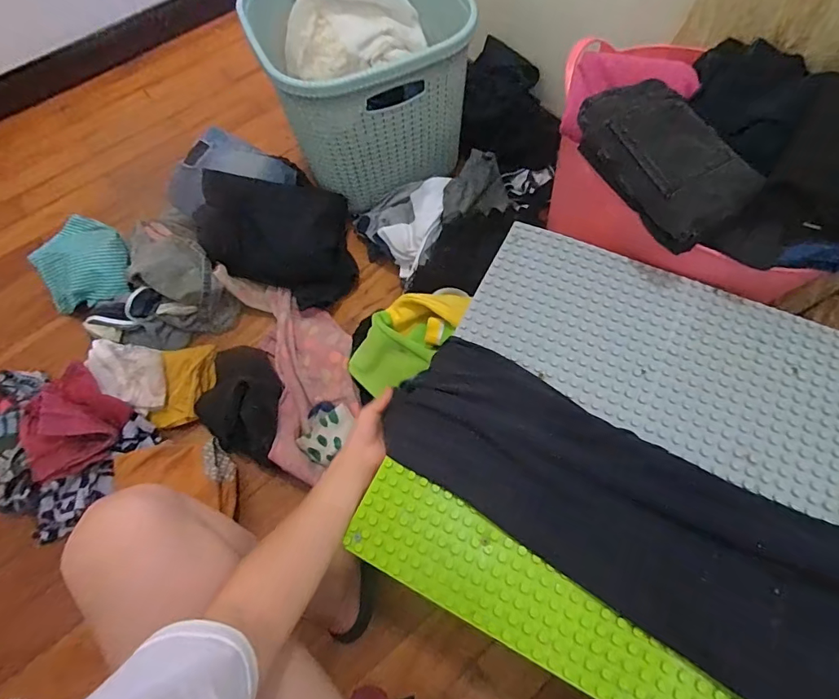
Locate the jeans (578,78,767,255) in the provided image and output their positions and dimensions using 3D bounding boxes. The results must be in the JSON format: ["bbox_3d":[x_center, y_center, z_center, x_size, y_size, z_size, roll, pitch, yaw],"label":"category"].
[{"bbox_3d":[0.309,-0.243,0.578,0.138,0.059,0.219,-29,66,-10],"label":"jeans"}]

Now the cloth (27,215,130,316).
[{"bbox_3d":[-0.732,-0.183,0.990,0.190,0.089,0.177,-9,64,-1],"label":"cloth"}]

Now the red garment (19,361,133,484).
[{"bbox_3d":[-0.642,0.139,0.836,0.170,0.063,0.181,33,71,17],"label":"red garment"}]

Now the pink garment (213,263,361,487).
[{"bbox_3d":[-0.231,0.024,0.903,0.197,0.099,0.473,-21,65,-7],"label":"pink garment"}]

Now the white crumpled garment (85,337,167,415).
[{"bbox_3d":[-0.561,0.050,0.866,0.141,0.071,0.121,-2,65,3],"label":"white crumpled garment"}]

